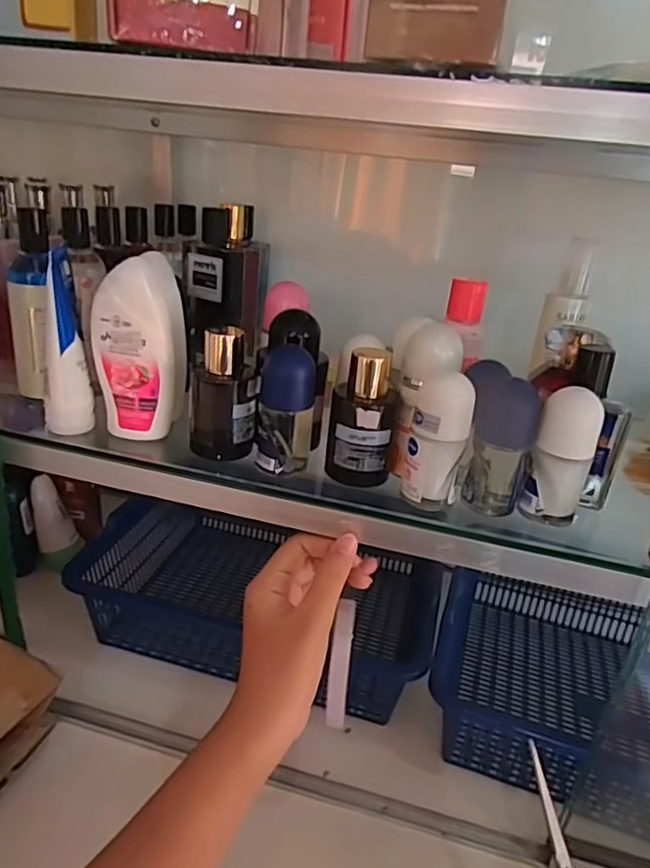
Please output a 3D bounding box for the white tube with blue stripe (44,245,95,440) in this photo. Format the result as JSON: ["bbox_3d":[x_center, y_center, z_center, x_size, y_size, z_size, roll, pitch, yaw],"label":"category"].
[{"bbox_3d":[-0.185,-0.063,0.413,0.031,0.124,0.037,-5,28,-22],"label":"white tube with blue stripe"}]

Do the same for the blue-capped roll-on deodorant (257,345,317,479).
[{"bbox_3d":[-0.026,-0.017,0.395,0.037,0.085,0.032,4,26,-4],"label":"blue-capped roll-on deodorant"}]

